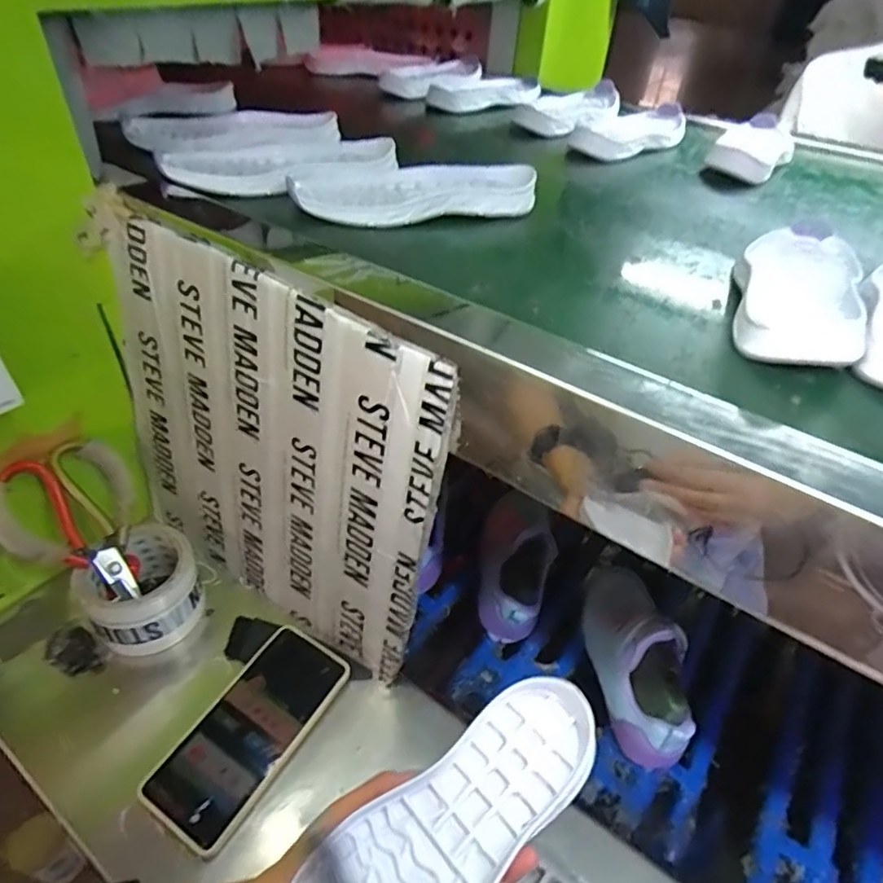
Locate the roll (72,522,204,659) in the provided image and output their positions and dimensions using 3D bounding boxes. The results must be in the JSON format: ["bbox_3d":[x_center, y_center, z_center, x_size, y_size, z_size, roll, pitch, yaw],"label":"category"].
[{"bbox_3d":[-0.274,0.137,0.535,0.087,0.071,0.091,1,41,-1],"label":"roll"}]

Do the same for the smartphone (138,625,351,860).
[{"bbox_3d":[-0.156,0.236,0.474,0.078,0.015,0.166,23,45,22],"label":"smartphone"}]

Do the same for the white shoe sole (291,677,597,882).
[{"bbox_3d":[0.006,0.218,0.328,0.201,0.017,0.072,-29,49,-19],"label":"white shoe sole"}]

